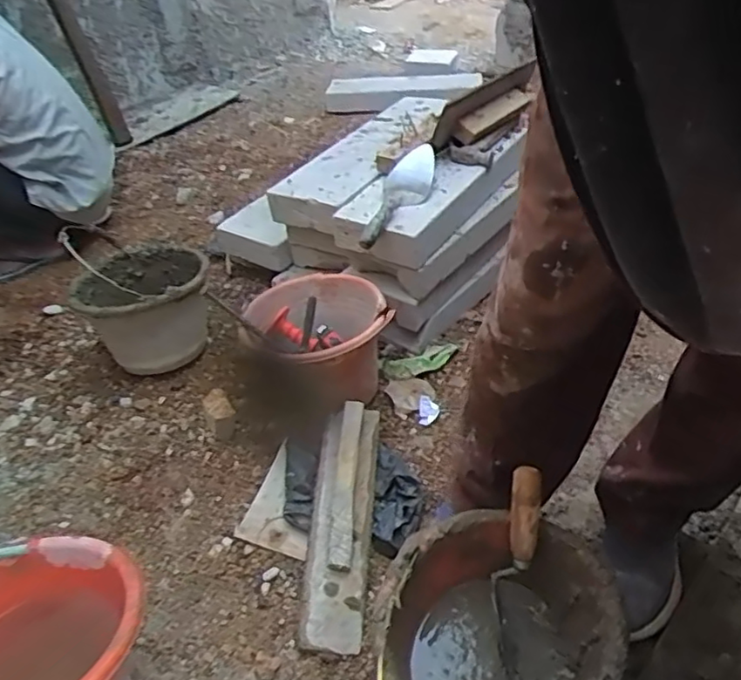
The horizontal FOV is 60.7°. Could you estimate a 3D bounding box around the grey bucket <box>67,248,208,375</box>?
[{"bbox_3d":[-0.484,-0.078,1.406,0.258,0.227,0.286,-23,43,-20],"label":"grey bucket"}]

